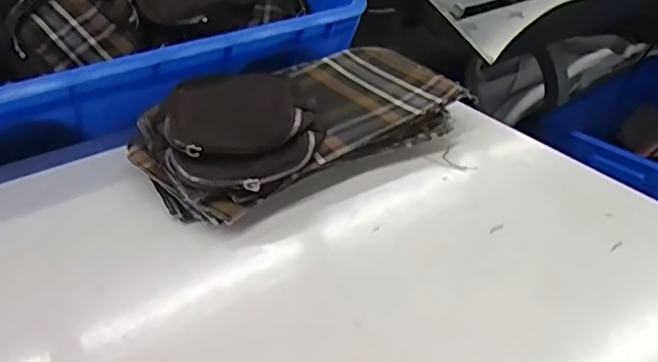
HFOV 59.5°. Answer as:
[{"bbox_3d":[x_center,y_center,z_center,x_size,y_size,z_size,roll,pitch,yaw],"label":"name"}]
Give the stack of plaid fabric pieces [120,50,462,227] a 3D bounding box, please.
[{"bbox_3d":[-0.033,-0.061,0.548,0.292,0.047,0.181,-23,41,-28],"label":"stack of plaid fabric pieces"}]

